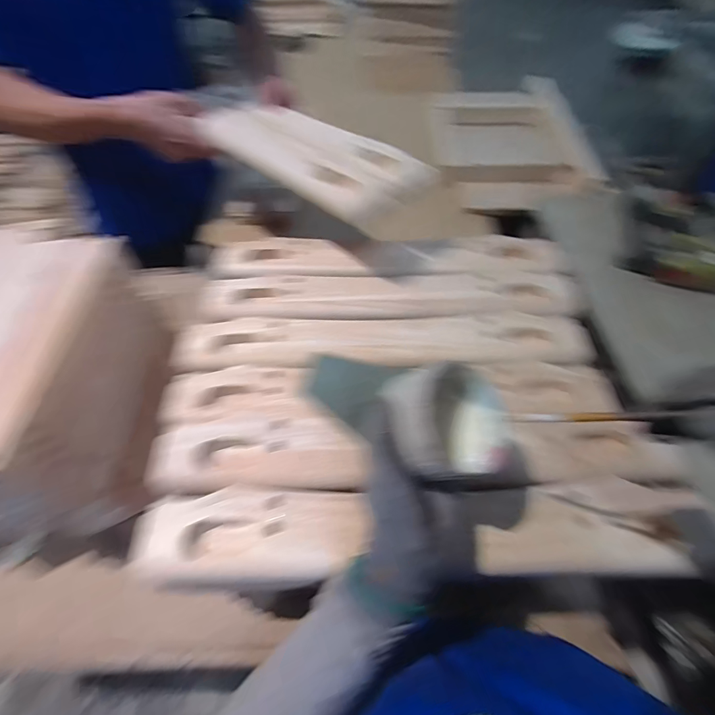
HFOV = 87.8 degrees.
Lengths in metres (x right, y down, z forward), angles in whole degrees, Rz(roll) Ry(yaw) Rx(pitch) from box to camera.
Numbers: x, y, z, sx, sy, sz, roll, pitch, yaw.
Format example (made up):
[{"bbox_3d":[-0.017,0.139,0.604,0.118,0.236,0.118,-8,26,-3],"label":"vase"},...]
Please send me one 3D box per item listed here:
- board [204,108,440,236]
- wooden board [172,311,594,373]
[{"bbox_3d":[-0.073,-0.282,0.511,0.355,0.027,0.144,35,65,23],"label":"board"},{"bbox_3d":[0.031,-0.027,0.464,0.506,0.022,0.082,-1,58,1],"label":"wooden board"}]

